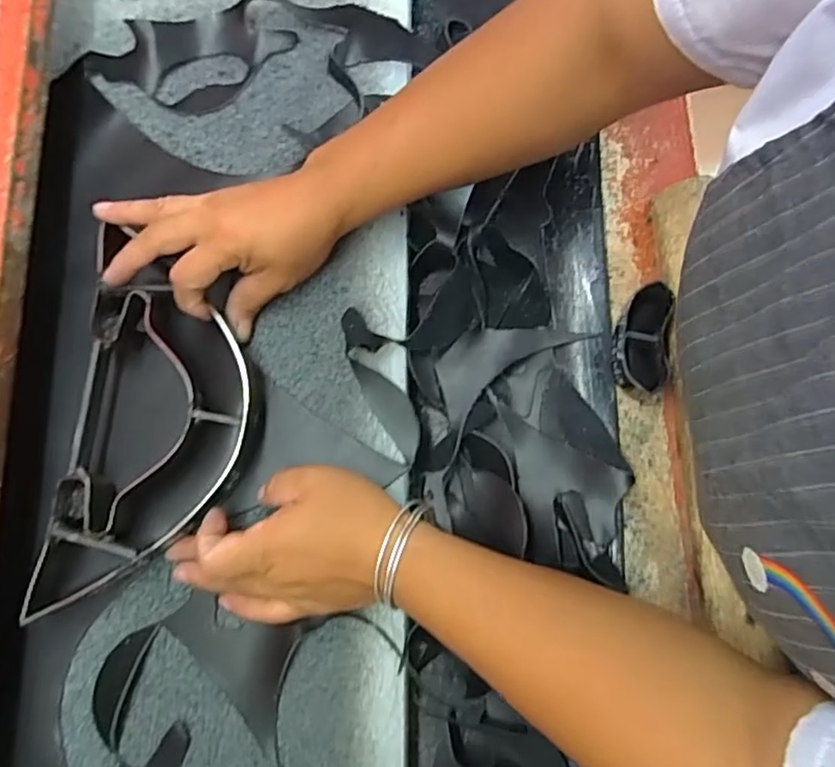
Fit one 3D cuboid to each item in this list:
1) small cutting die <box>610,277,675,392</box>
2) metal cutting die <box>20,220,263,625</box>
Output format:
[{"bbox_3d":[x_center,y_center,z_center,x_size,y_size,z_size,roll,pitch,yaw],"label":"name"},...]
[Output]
[{"bbox_3d":[0.155,-0.034,0.423,0.036,0.034,0.080,13,78,6],"label":"small cutting die"},{"bbox_3d":[-0.168,0.026,0.408,0.121,0.038,0.246,6,77,1],"label":"metal cutting die"}]

